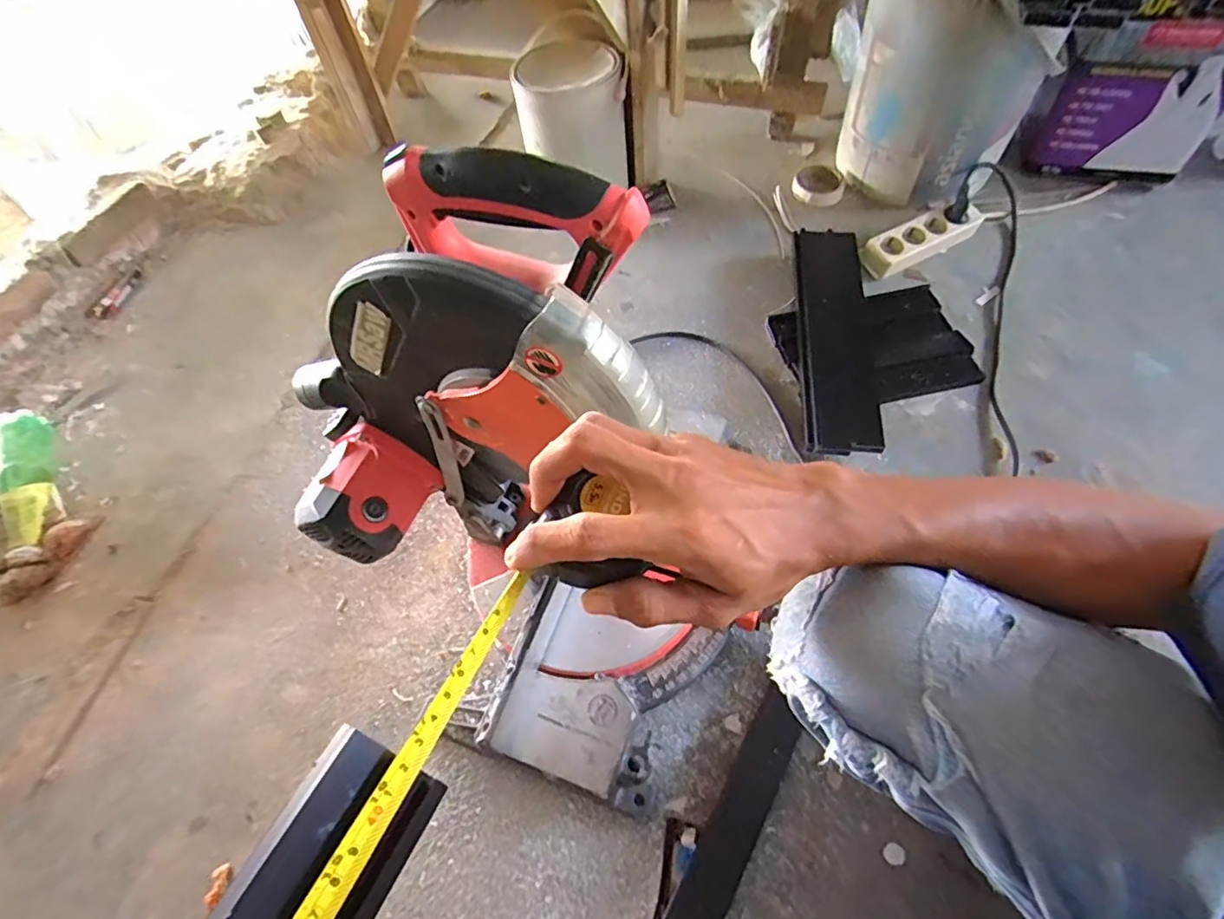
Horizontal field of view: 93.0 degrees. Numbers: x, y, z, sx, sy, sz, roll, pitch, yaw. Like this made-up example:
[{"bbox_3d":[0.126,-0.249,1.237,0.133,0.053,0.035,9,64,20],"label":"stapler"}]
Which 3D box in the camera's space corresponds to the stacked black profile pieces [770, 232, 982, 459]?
[{"bbox_3d":[0.388,-0.185,0.866,0.270,0.056,0.415,-3,59,1],"label":"stacked black profile pieces"}]

